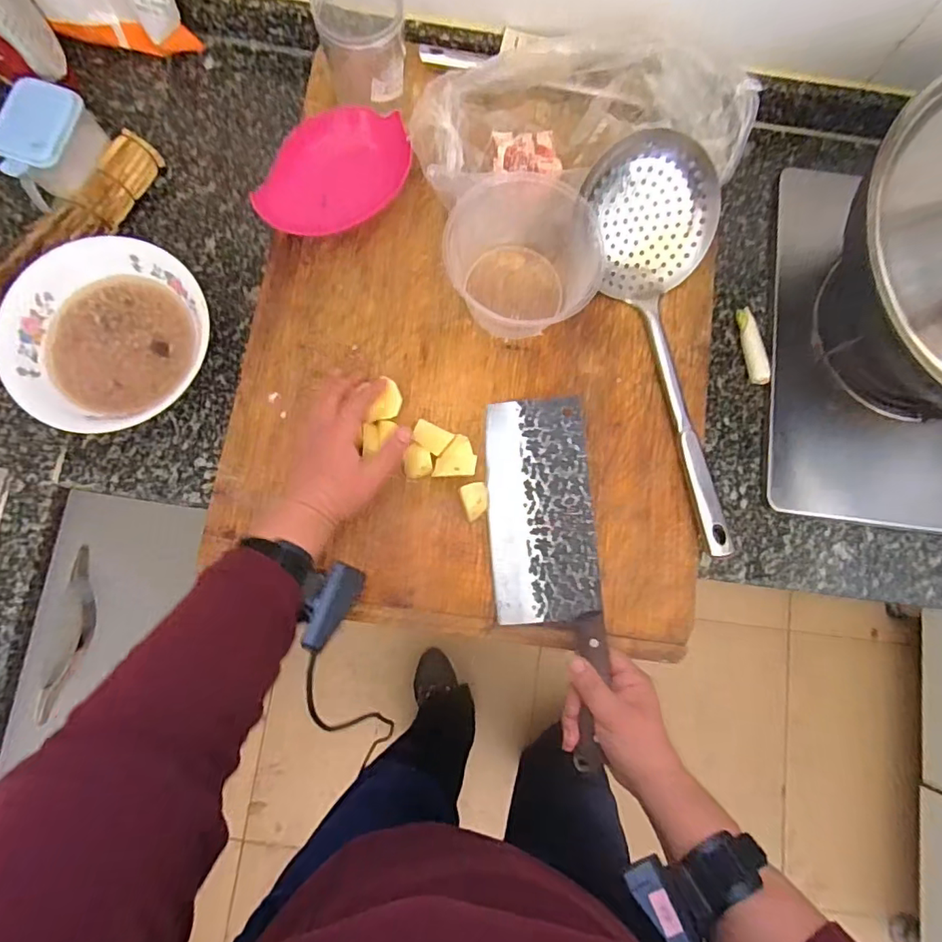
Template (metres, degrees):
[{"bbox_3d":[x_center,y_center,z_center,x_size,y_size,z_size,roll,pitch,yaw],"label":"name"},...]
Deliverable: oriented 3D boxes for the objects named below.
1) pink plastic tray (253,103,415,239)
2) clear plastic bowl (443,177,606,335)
[{"bbox_3d":[-0.133,-0.289,0.513,0.156,0.023,0.092,-30,121,1],"label":"pink plastic tray"},{"bbox_3d":[0.054,-0.201,0.501,0.139,0.073,0.128,0,81,-3],"label":"clear plastic bowl"}]

